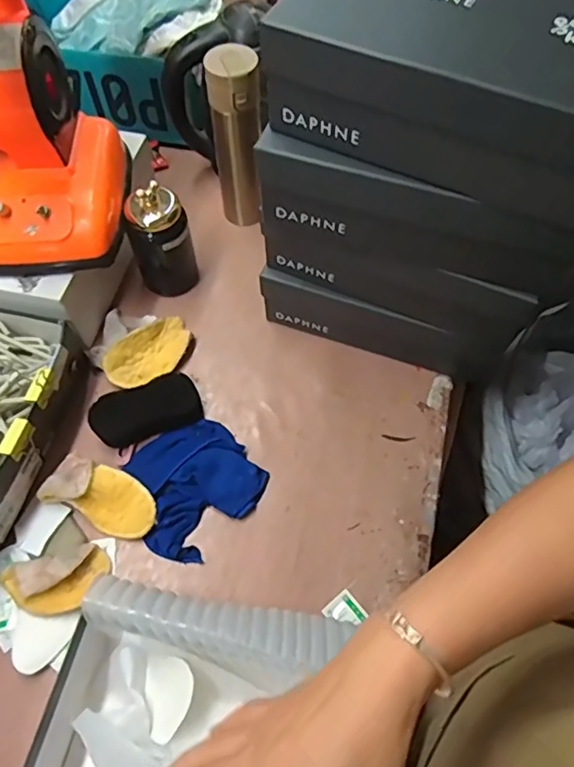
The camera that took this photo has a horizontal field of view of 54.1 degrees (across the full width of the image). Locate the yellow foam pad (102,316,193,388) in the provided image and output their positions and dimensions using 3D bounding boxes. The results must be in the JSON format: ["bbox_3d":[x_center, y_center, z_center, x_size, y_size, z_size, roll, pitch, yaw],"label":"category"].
[{"bbox_3d":[-0.177,-0.041,0.726,0.117,0.034,0.061,-36,67,-17],"label":"yellow foam pad"}]

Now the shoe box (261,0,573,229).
[{"bbox_3d":[0.151,-0.257,0.460,0.292,0.102,0.169,26,65,14],"label":"shoe box"}]

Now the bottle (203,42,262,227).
[{"bbox_3d":[-0.066,-0.318,0.754,0.059,0.241,0.055,-13,62,-6],"label":"bottle"}]

